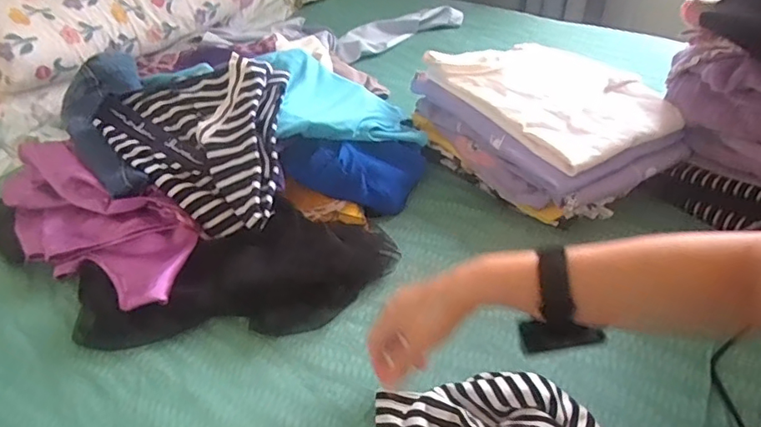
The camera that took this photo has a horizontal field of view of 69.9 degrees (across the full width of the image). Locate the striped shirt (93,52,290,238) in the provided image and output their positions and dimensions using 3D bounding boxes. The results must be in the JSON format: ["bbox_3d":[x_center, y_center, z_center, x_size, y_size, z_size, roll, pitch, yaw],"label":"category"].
[{"bbox_3d":[-0.254,-0.088,0.715,0.251,0.127,0.224,-2,39,1],"label":"striped shirt"}]

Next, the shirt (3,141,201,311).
[{"bbox_3d":[-0.361,0.004,0.686,0.316,0.084,0.130,20,44,25],"label":"shirt"}]

